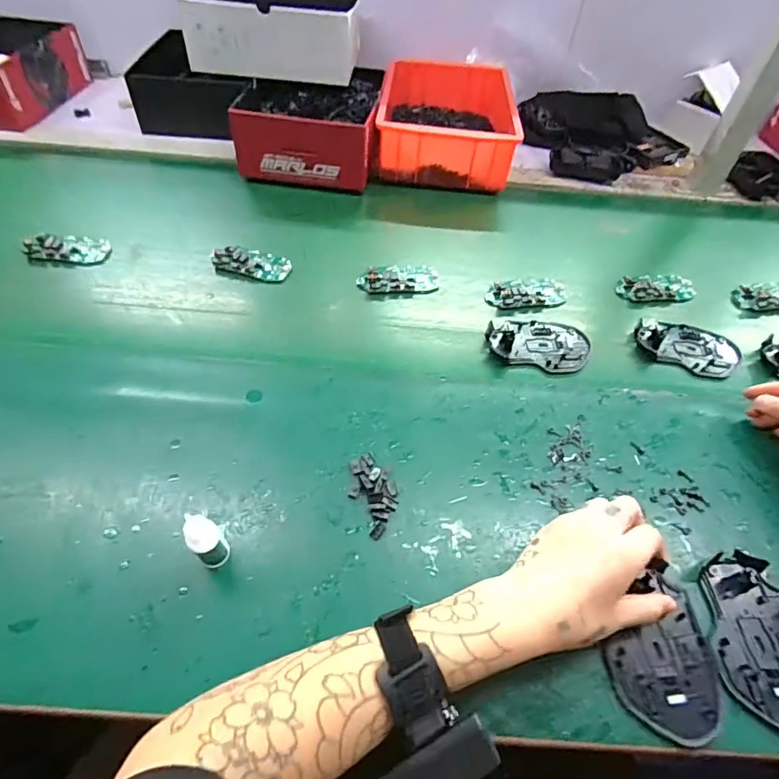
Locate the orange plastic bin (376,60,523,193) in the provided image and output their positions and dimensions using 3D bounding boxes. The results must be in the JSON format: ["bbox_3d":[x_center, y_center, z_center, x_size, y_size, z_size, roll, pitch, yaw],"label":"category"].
[{"bbox_3d":[0.092,-0.430,0.774,0.197,0.092,0.275,8,52,1],"label":"orange plastic bin"}]

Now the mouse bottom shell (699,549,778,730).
[{"bbox_3d":[0.276,0.182,0.354,0.071,0.009,0.116,6,52,0],"label":"mouse bottom shell"}]

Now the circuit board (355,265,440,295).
[{"bbox_3d":[0.010,-0.137,0.585,0.098,0.011,0.046,0,52,-5],"label":"circuit board"}]

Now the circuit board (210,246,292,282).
[{"bbox_3d":[-0.167,-0.155,0.584,0.094,0.013,0.041,14,52,6],"label":"circuit board"}]

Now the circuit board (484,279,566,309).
[{"bbox_3d":[0.167,-0.119,0.583,0.098,0.008,0.046,-4,53,-8],"label":"circuit board"}]

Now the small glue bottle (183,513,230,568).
[{"bbox_3d":[-0.132,0.111,0.349,0.021,0.059,0.019,-17,56,-17],"label":"small glue bottle"}]

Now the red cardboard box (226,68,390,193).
[{"bbox_3d":[-0.114,-0.411,0.739,0.192,0.096,0.236,7,52,0],"label":"red cardboard box"}]

